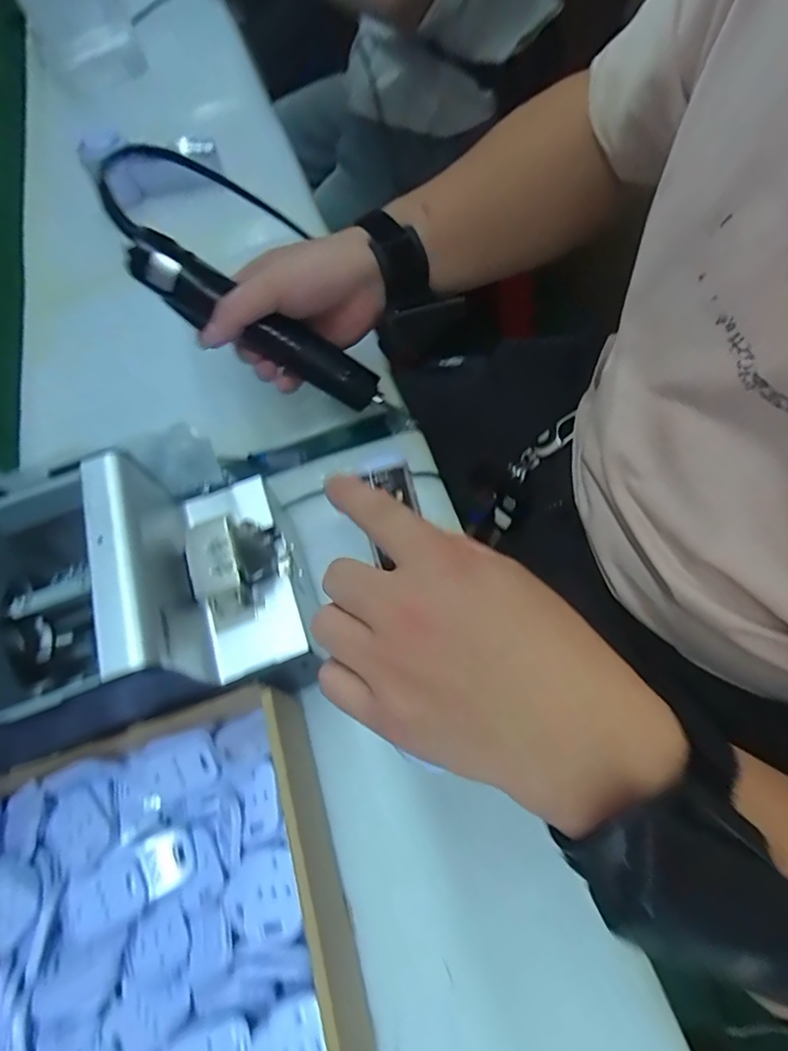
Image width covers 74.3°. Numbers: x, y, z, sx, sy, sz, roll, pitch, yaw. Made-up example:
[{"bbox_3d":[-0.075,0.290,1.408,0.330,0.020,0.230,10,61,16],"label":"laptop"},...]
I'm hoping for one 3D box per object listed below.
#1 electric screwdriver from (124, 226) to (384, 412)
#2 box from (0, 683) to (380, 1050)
[{"bbox_3d":[-0.105,-0.148,0.398,0.205,0.046,0.034,29,64,-10],"label":"electric screwdriver"},{"bbox_3d":[-0.132,0.211,0.269,0.213,0.057,0.191,-19,63,-3],"label":"box"}]

